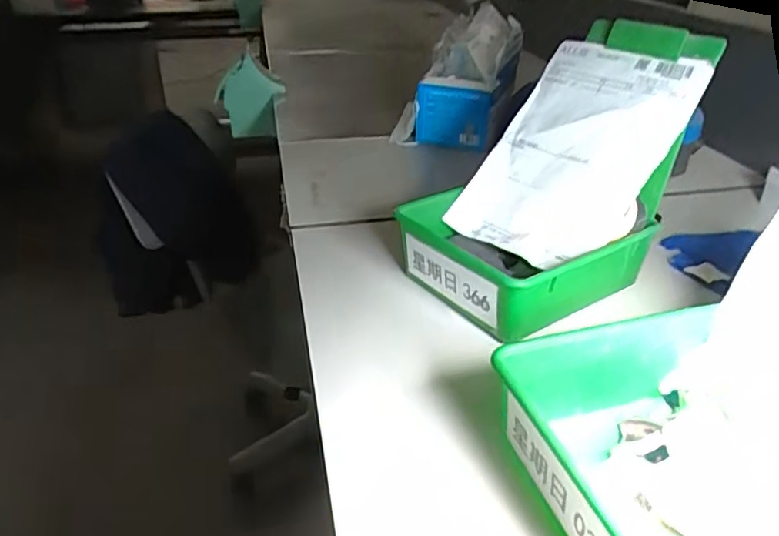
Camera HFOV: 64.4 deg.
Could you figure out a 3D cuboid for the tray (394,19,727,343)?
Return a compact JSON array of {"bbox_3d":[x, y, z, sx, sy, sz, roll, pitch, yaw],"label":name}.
[{"bbox_3d":[0.133,-0.077,0.516,0.221,0.175,0.159,-22,37,-31],"label":"tray"}]

